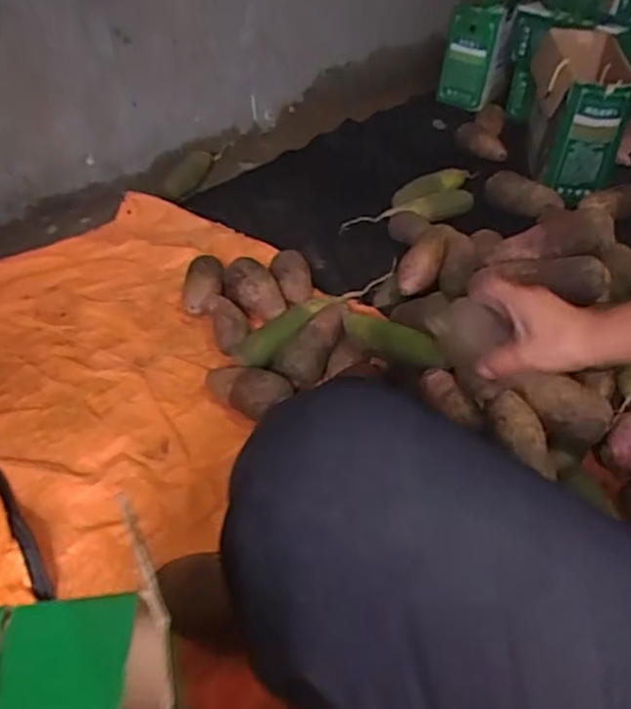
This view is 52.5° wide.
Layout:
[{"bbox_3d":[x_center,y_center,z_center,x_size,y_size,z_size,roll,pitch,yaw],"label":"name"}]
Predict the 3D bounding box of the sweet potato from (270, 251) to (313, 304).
[{"bbox_3d":[-0.041,-0.133,1.144,0.066,0.060,0.114,-7,41,-10],"label":"sweet potato"}]

